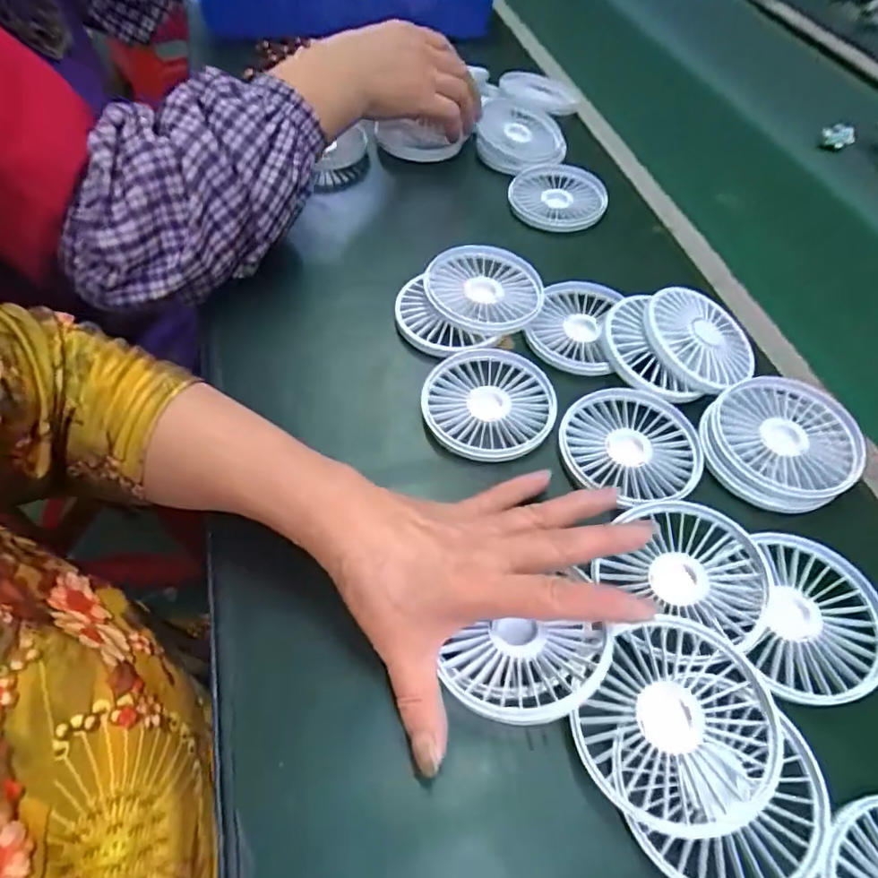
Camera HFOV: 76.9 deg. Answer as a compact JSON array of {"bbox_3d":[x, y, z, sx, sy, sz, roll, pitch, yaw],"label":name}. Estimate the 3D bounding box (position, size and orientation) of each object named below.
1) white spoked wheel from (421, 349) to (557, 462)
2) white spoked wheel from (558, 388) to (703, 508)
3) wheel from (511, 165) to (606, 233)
[{"bbox_3d":[0.034,-0.025,0.377,0.086,0.008,0.088,3,55,-4],"label":"white spoked wheel"},{"bbox_3d":[0.127,0.004,0.360,0.091,0.019,0.085,3,55,-4],"label":"white spoked wheel"},{"bbox_3d":[0.113,-0.233,0.531,0.087,0.019,0.089,-1,55,2],"label":"wheel"}]

